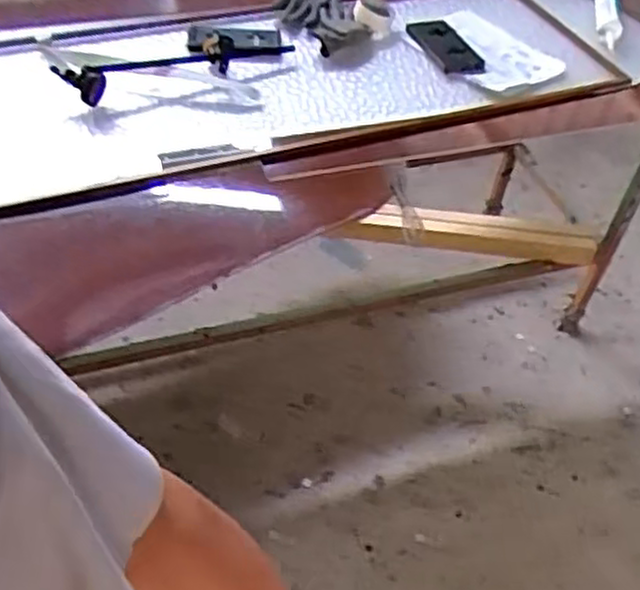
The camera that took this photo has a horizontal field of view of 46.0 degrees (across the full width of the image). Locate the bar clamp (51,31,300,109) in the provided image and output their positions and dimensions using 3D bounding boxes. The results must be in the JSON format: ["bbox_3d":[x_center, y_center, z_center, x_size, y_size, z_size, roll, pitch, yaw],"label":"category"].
[{"bbox_3d":[-0.252,-0.412,1.329,0.411,0.061,0.131,-27,54,-28],"label":"bar clamp"}]

